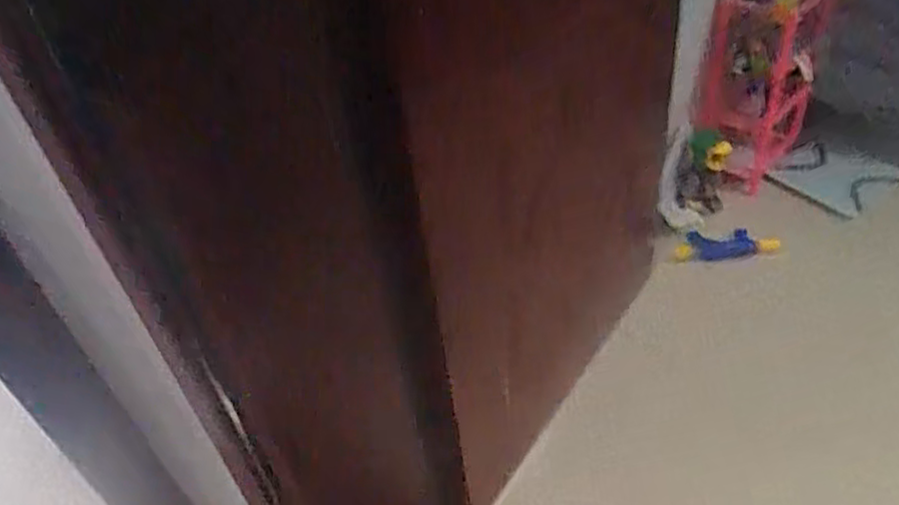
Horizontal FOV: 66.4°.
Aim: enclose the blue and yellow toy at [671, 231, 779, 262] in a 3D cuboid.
[{"bbox_3d":[0.723,-0.018,1.787,0.259,0.066,0.049,-3,41,6],"label":"blue and yellow toy"}]

